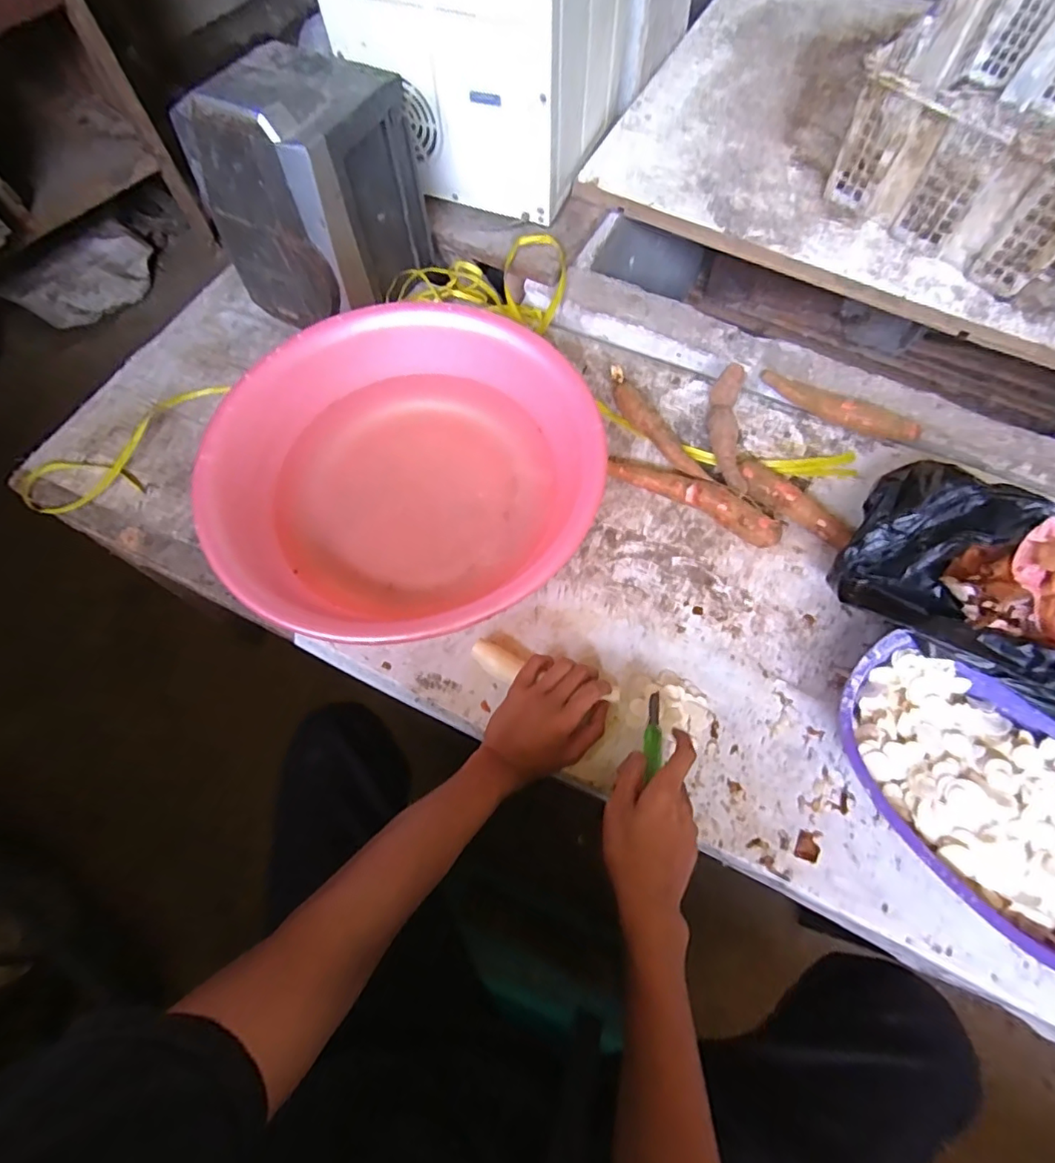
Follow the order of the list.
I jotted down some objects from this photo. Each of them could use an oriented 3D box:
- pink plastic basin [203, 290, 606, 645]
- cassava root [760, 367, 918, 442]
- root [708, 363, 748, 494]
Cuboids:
[{"bbox_3d":[-0.130,-0.137,0.617,0.410,0.108,0.378,0,69,-1],"label":"pink plastic basin"},{"bbox_3d":[0.395,-0.224,0.701,0.196,0.031,0.034,32,72,10],"label":"cassava root"},{"bbox_3d":[0.249,-0.188,0.691,0.036,0.039,0.186,7,69,1],"label":"root"}]

